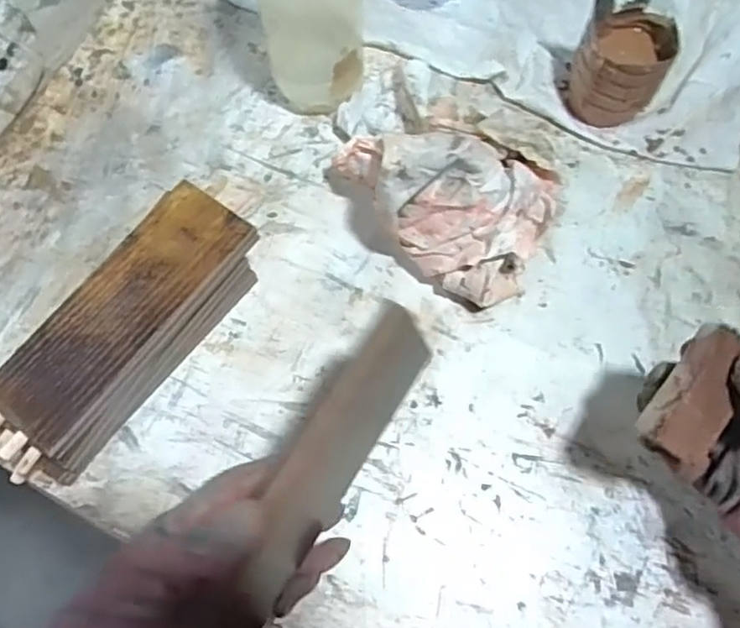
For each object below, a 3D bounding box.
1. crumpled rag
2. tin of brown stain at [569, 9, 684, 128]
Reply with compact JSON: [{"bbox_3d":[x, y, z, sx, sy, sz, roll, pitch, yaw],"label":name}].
[{"bbox_3d":[0.055,-0.065,0.430,0.152,0.099,0.100,3,71,2],"label":"crumpled rag"},{"bbox_3d":[0.193,-0.190,0.486,0.068,0.067,0.075,33,75,12],"label":"tin of brown stain"}]

